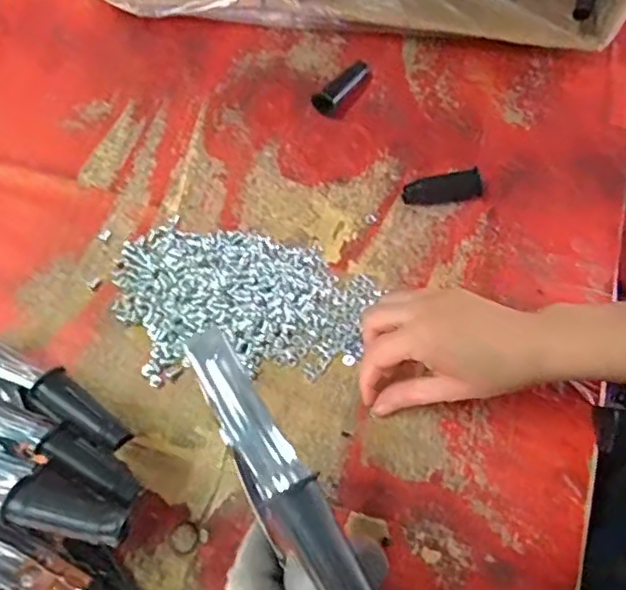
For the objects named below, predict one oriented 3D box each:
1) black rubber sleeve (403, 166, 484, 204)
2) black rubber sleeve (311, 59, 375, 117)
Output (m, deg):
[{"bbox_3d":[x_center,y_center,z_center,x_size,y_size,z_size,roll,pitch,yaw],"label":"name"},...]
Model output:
[{"bbox_3d":[0.107,-0.089,0.493,0.065,0.024,0.022,-11,68,-7],"label":"black rubber sleeve"},{"bbox_3d":[0.029,-0.187,0.528,0.029,0.025,0.064,36,70,12],"label":"black rubber sleeve"}]

